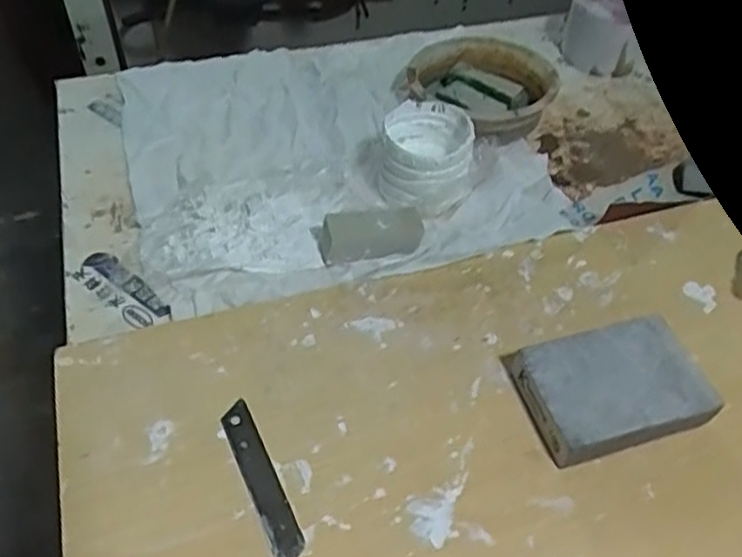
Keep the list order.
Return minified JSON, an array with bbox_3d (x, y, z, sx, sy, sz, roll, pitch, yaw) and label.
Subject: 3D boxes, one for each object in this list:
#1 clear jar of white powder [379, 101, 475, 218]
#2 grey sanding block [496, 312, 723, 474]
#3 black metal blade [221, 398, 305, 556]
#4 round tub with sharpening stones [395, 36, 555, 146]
[{"bbox_3d":[0.040,-0.091,0.529,0.073,0.049,0.085,6,50,2],"label":"clear jar of white powder"},{"bbox_3d":[0.142,0.064,0.410,0.101,0.026,0.070,-12,51,-13],"label":"grey sanding block"},{"bbox_3d":[-0.060,0.109,0.379,0.018,0.004,0.099,-19,53,-18],"label":"black metal blade"},{"bbox_3d":[0.093,-0.165,0.610,0.122,0.038,0.126,2,50,-2],"label":"round tub with sharpening stones"}]

